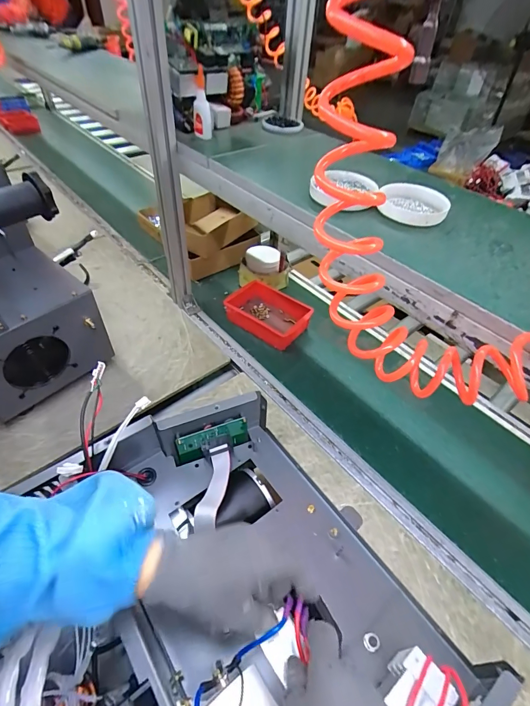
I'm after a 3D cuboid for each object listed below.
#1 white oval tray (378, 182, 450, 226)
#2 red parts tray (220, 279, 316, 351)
[{"bbox_3d":[0.232,-0.240,0.568,0.100,0.019,0.136,14,47,9],"label":"white oval tray"},{"bbox_3d":[0.009,-0.105,0.933,0.203,0.051,0.153,28,51,21],"label":"red parts tray"}]

